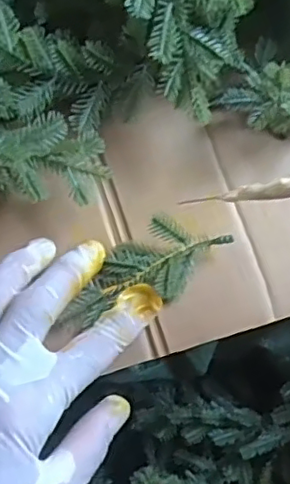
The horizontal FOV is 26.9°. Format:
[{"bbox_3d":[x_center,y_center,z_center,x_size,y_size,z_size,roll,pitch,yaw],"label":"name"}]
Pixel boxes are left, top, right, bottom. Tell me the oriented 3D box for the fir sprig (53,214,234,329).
[{"bbox_3d":[-0.002,0.015,0.308,0.090,0.023,0.036,-30,74,-6],"label":"fir sprig"}]

